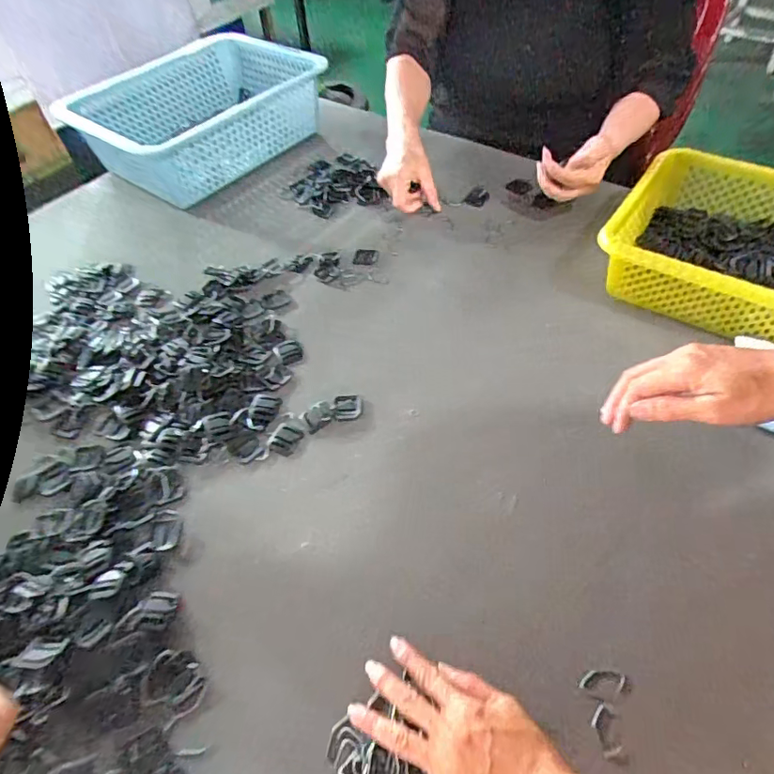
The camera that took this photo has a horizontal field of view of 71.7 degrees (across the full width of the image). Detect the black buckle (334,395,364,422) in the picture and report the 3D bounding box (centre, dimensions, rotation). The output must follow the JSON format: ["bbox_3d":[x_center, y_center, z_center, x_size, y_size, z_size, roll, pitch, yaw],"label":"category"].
[{"bbox_3d":[-0.042,0.022,0.586,0.030,0.004,0.034,-6,51,-1],"label":"black buckle"}]

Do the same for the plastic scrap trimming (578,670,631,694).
[{"bbox_3d":[0.167,0.225,0.412,0.038,0.004,0.015,5,52,7],"label":"plastic scrap trimming"}]

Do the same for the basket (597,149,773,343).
[{"bbox_3d":[0.457,-0.148,0.641,0.353,0.097,0.256,28,58,23],"label":"basket"}]

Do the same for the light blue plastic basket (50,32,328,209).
[{"bbox_3d":[-0.333,-0.483,0.938,0.316,0.114,0.376,35,61,27],"label":"light blue plastic basket"}]

